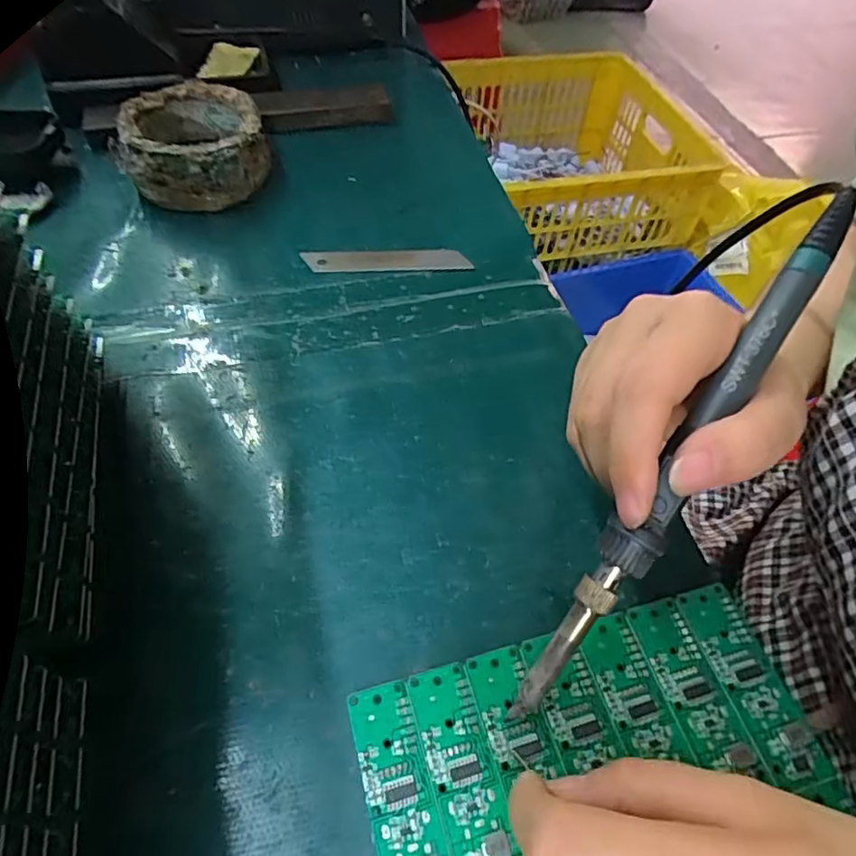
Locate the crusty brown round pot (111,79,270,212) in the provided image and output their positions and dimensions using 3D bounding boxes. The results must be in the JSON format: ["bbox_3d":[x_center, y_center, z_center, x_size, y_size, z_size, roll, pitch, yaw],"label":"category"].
[{"bbox_3d":[-0.153,-0.183,0.379,0.088,0.048,0.082,-15,57,-13],"label":"crusty brown round pot"}]

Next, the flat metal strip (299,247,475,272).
[{"bbox_3d":[-0.024,-0.100,0.345,0.097,0.004,0.017,-2,64,-5],"label":"flat metal strip"}]

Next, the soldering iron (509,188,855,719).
[{"bbox_3d":[0.083,0.012,0.189,0.015,0.016,0.198,32,91,18],"label":"soldering iron"}]

